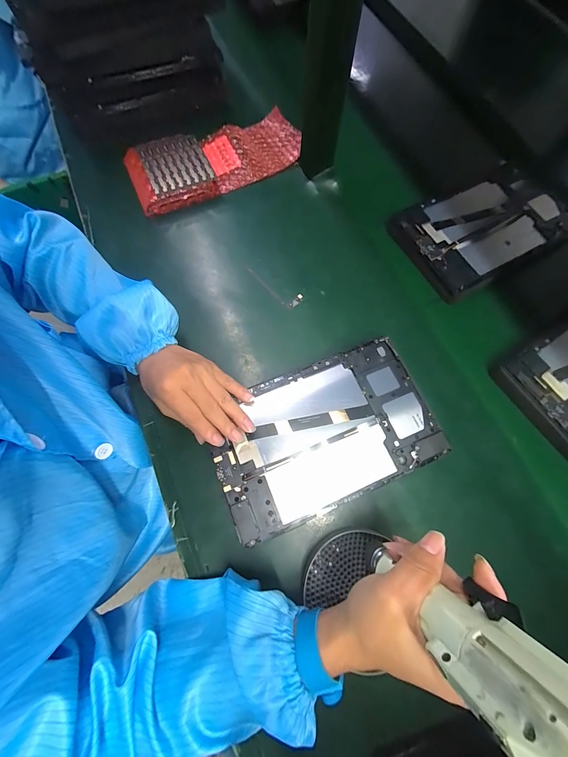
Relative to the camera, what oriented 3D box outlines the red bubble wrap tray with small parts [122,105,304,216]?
[{"bbox_3d":[-0.104,-0.351,0.447,0.273,0.034,0.116,-28,76,-10],"label":"red bubble wrap tray with small parts"}]

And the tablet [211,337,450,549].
[{"bbox_3d":[0.044,0.057,0.306,0.234,0.013,0.147,-21,73,-5],"label":"tablet"}]

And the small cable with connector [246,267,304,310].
[{"bbox_3d":[-0.014,-0.131,0.391,0.090,0.005,0.029,43,78,13],"label":"small cable with connector"}]

